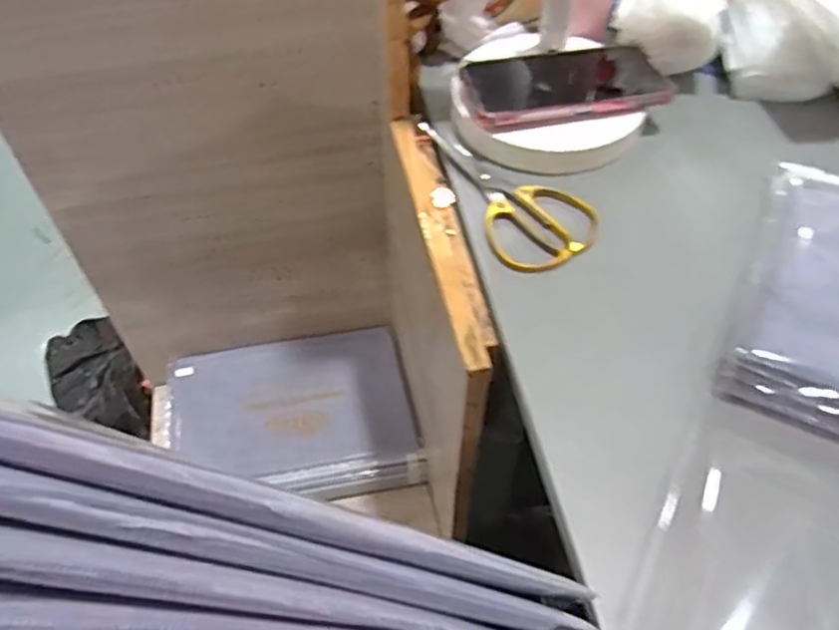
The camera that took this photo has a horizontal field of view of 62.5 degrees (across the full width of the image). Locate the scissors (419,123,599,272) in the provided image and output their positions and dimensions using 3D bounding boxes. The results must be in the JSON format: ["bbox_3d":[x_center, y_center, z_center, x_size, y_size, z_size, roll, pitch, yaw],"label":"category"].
[{"bbox_3d":[0.076,-0.107,0.560,0.086,0.011,0.181,-16,55,-11],"label":"scissors"}]

